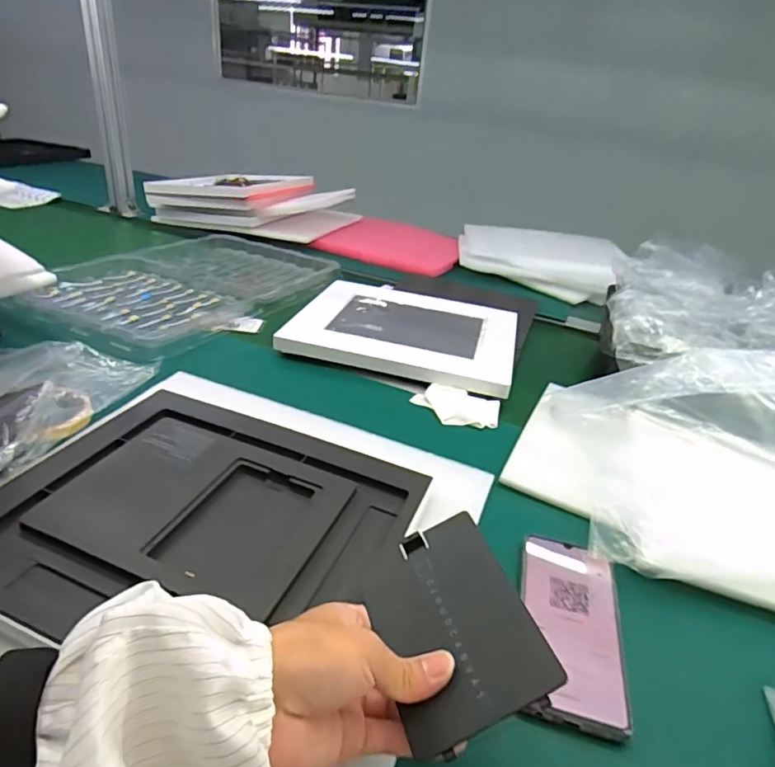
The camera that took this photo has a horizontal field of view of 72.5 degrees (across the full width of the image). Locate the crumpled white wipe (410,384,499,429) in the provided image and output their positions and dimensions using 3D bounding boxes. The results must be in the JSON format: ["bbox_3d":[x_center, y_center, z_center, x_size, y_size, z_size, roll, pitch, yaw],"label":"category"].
[{"bbox_3d":[0.079,0.026,0.621,0.101,0.011,0.059,12,30,9],"label":"crumpled white wipe"}]

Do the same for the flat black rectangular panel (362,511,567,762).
[{"bbox_3d":[0.034,0.131,0.300,0.081,0.007,0.117,-25,36,-4],"label":"flat black rectangular panel"}]

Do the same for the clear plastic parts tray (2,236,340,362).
[{"bbox_3d":[-0.321,-0.166,0.874,0.330,0.045,0.485,17,31,16],"label":"clear plastic parts tray"}]

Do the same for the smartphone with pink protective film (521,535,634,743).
[{"bbox_3d":[0.132,0.171,0.381,0.068,0.010,0.146,12,30,8],"label":"smartphone with pink protective film"}]

